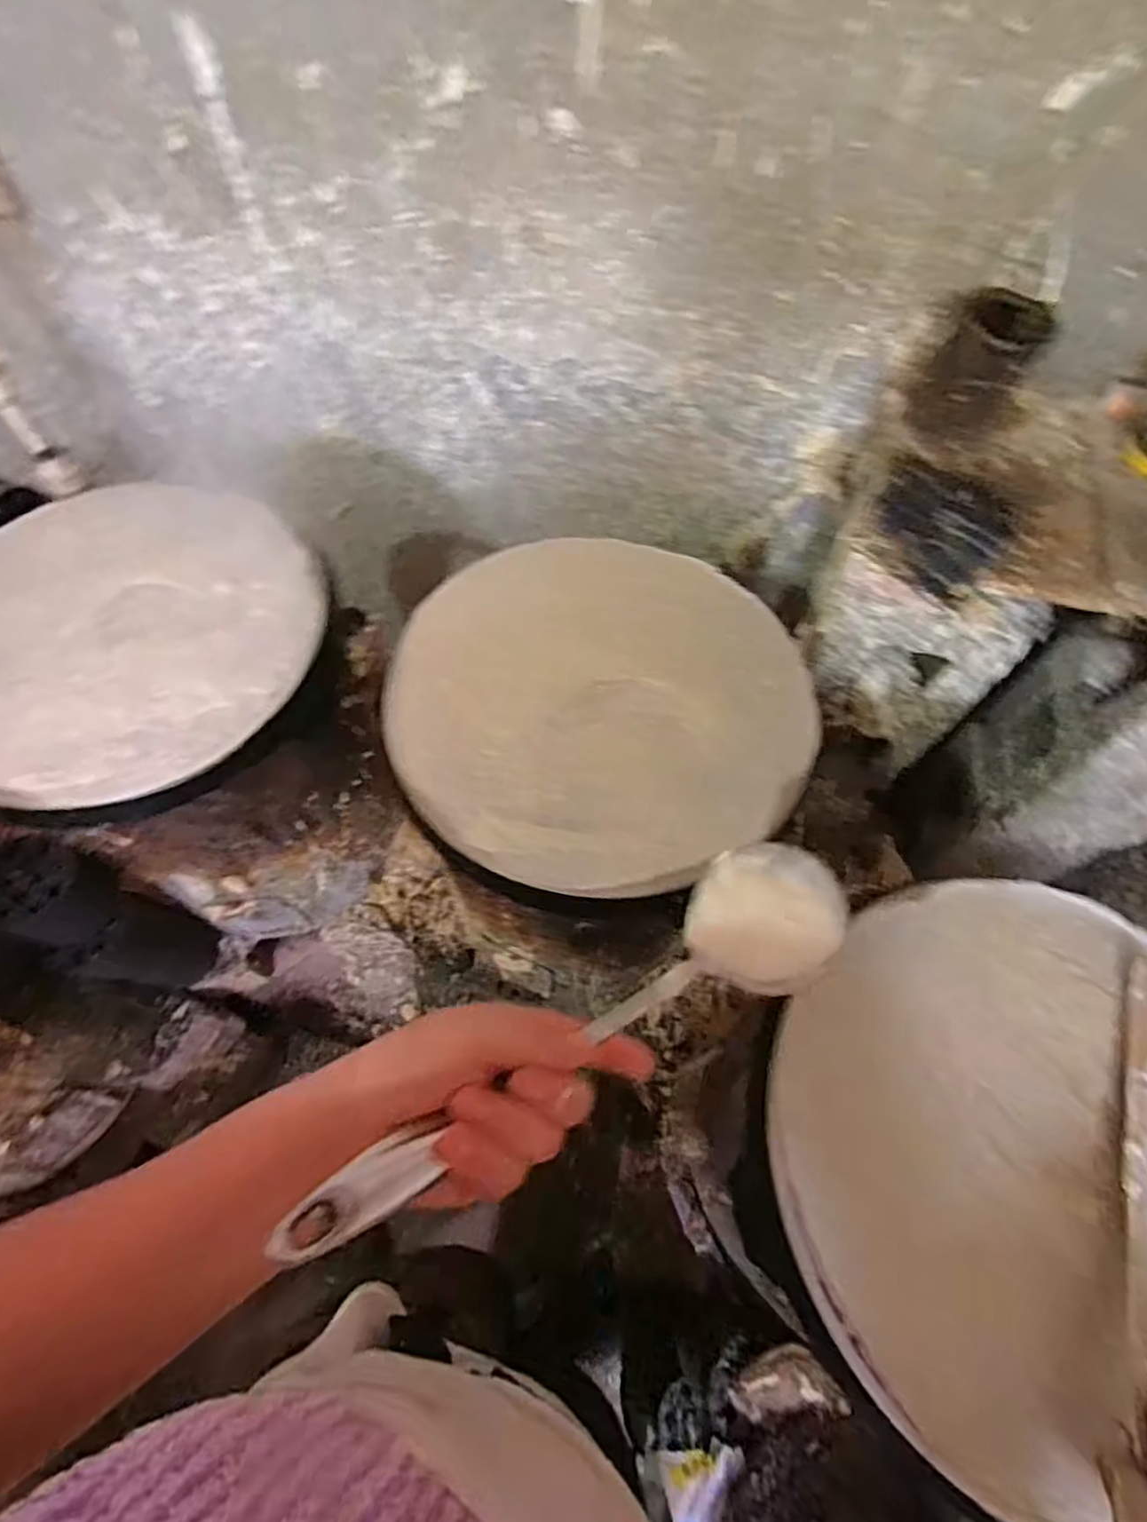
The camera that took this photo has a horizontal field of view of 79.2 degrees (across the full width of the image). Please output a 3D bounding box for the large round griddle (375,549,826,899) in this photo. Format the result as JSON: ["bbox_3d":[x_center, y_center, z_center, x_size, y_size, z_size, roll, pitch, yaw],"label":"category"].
[{"bbox_3d":[0.031,-0.062,0.617,0.366,0.034,0.347,1,61,-1],"label":"large round griddle"}]

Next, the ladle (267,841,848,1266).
[{"bbox_3d":[0.027,0.130,0.358,0.350,0.055,0.087,-17,60,-41],"label":"ladle"}]

